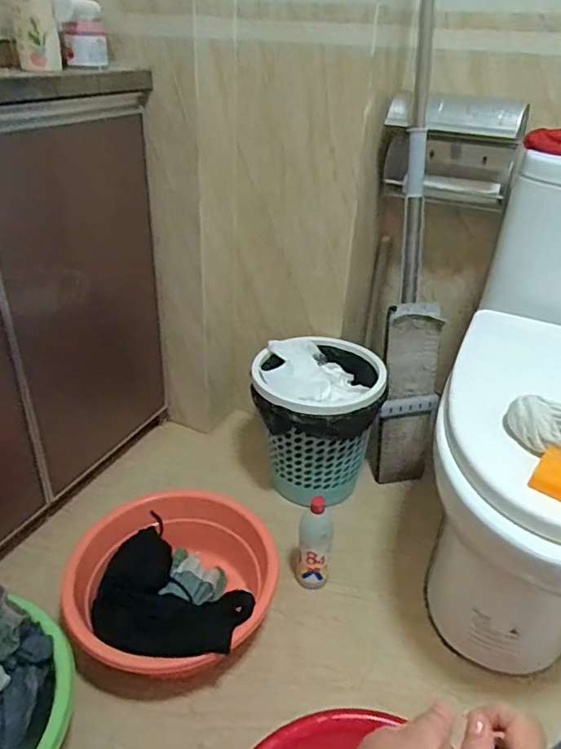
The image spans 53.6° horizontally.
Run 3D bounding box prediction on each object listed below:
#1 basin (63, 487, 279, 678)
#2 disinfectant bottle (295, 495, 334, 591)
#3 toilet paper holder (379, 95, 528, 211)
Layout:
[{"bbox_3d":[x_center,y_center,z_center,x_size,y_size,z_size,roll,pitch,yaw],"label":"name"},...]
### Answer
[{"bbox_3d":[-0.181,0.361,0.978,0.339,0.140,0.308,3,32,0],"label":"basin"},{"bbox_3d":[0.059,0.307,1.001,0.066,0.193,0.053,7,32,6],"label":"disinfectant bottle"},{"bbox_3d":[0.320,-0.432,1.070,0.245,0.179,0.159,9,33,10],"label":"toilet paper holder"}]

